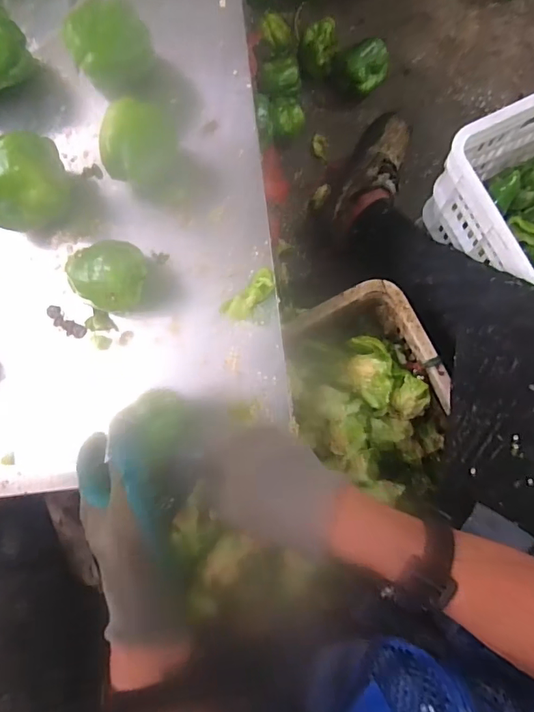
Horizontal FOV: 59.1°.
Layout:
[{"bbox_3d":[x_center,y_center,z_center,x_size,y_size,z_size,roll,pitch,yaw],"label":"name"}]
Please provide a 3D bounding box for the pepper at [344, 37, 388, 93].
[{"bbox_3d":[0.199,-0.581,0.947,0.085,0.081,0.071,10,82,5],"label":"pepper"}]

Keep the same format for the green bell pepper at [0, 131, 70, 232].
[{"bbox_3d":[-0.277,-0.188,0.523,0.105,0.080,0.086,-9,80,2],"label":"green bell pepper"}]

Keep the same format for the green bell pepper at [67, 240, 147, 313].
[{"bbox_3d":[-0.169,-0.088,0.508,0.076,0.064,0.072,-1,81,4],"label":"green bell pepper"}]

